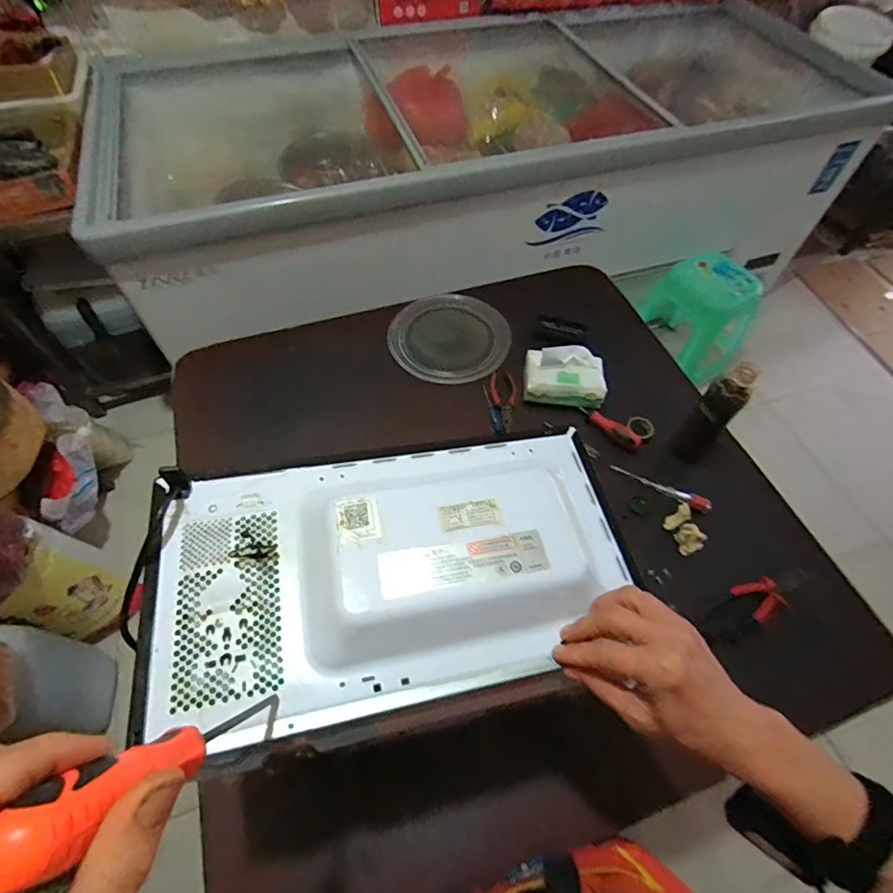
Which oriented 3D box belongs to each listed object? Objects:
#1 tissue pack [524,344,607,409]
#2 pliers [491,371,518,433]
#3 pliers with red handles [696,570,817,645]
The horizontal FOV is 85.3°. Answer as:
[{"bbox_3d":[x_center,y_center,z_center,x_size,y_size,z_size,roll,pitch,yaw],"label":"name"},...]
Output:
[{"bbox_3d":[0.215,-0.130,0.875,0.139,0.071,0.093,6,58,2],"label":"tissue pack"},{"bbox_3d":[0.111,-0.084,0.896,0.047,0.011,0.137,-3,58,-4],"label":"pliers"},{"bbox_3d":[0.456,0.223,0.707,0.178,0.018,0.059,-23,62,-16],"label":"pliers with red handles"}]

